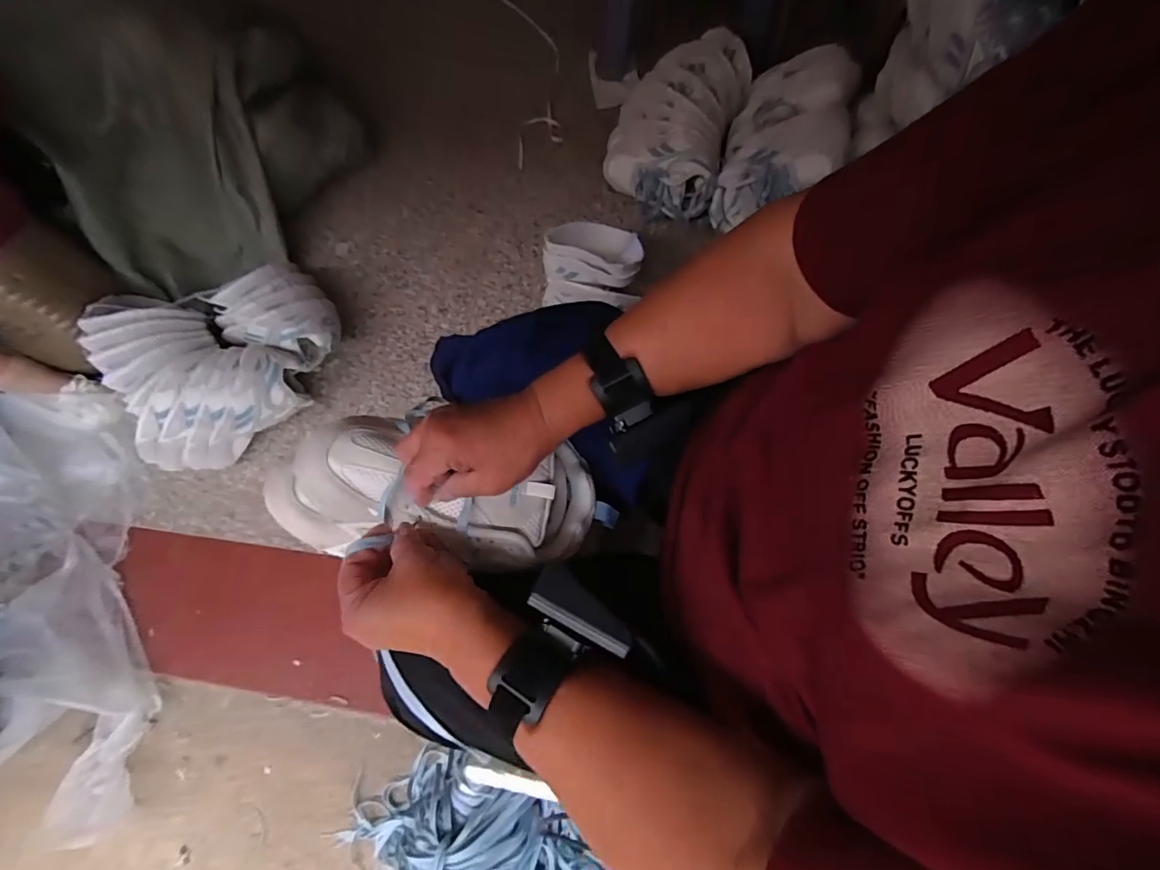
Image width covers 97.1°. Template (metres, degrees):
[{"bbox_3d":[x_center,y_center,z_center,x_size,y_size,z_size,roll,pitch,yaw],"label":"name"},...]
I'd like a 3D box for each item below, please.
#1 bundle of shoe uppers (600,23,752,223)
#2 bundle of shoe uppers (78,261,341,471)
[{"bbox_3d":[0.190,-0.618,1.020,0.233,0.117,0.349,18,71,11],"label":"bundle of shoe uppers"},{"bbox_3d":[-0.630,-0.160,0.922,0.368,0.155,0.347,-26,69,-6],"label":"bundle of shoe uppers"}]

